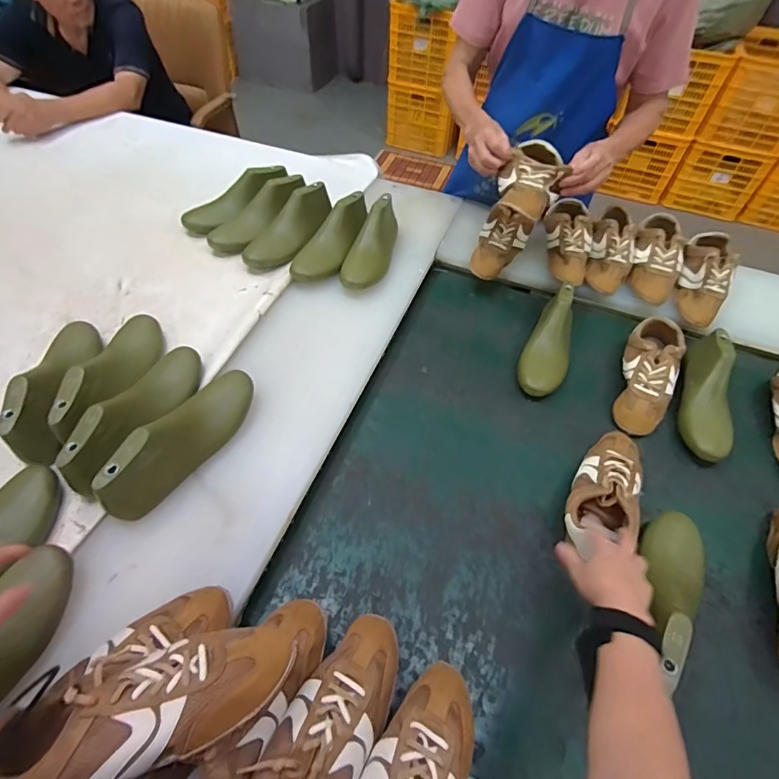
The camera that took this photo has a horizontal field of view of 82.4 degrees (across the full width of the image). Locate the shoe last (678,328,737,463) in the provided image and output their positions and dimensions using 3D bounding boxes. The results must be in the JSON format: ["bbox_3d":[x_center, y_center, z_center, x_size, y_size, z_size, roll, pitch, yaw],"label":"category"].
[{"bbox_3d":[0.577,0.002,0.795,0.084,0.086,0.260,19,55,13],"label":"shoe last"}]

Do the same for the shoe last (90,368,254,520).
[{"bbox_3d":[-0.292,0.062,0.638,0.072,0.096,0.266,23,56,16],"label":"shoe last"}]

